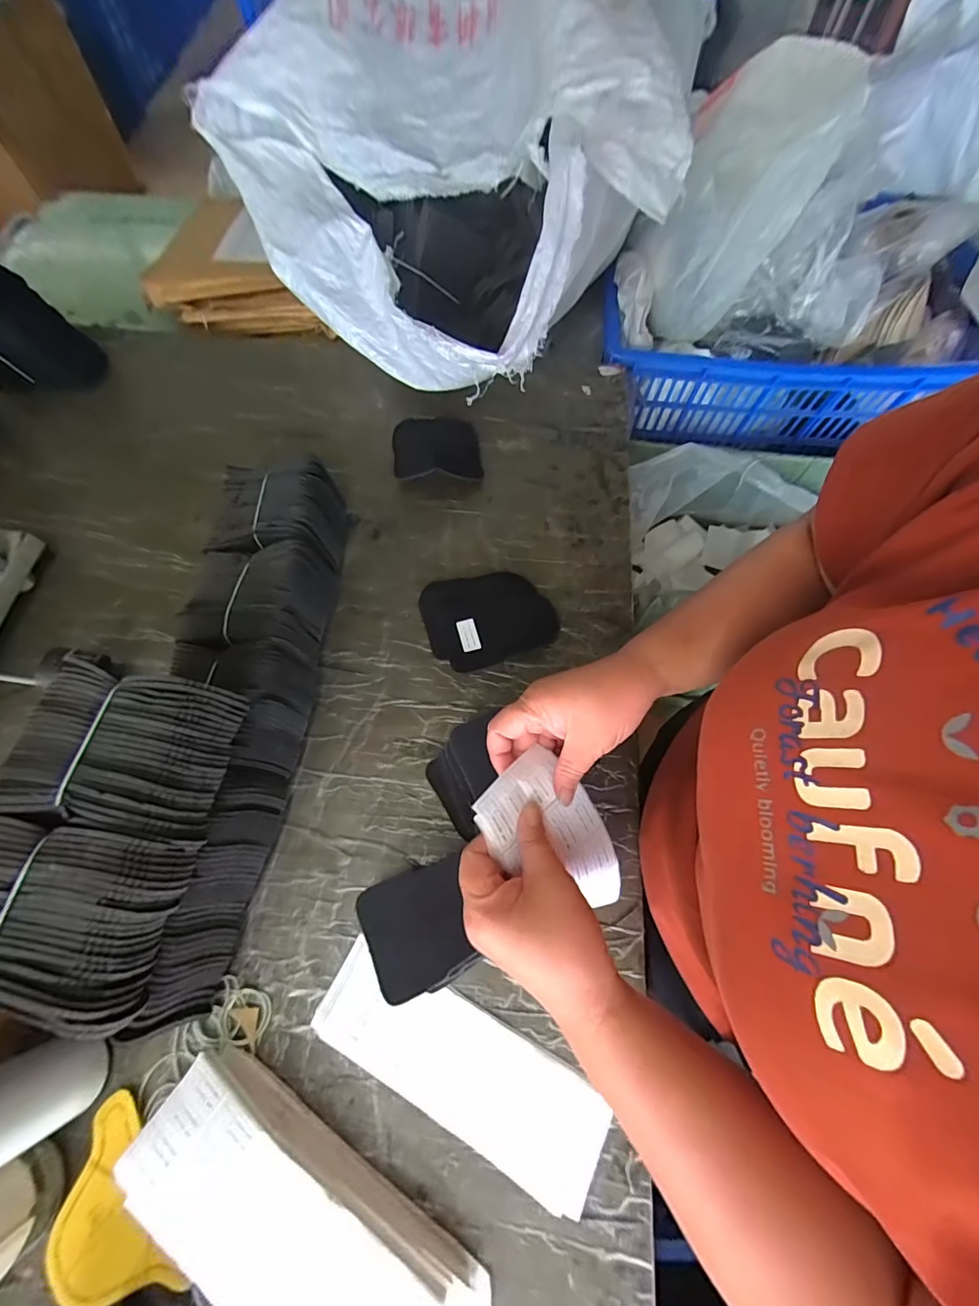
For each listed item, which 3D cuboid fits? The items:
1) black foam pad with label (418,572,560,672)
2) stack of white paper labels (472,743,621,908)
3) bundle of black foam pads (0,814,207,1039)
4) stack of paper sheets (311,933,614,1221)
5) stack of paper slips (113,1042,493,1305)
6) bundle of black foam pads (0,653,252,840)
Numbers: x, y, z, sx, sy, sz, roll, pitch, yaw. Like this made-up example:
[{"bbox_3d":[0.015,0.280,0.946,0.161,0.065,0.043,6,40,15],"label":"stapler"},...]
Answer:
[{"bbox_3d":[0.000,-0.045,0.555,0.154,0.020,0.118,-18,68,-8],"label":"black foam pad with label"},{"bbox_3d":[0.053,0.130,0.342,0.143,0.026,0.082,40,70,-20],"label":"stack of white paper labels"},{"bbox_3d":[-0.307,0.186,0.323,0.144,0.056,0.120,7,67,3],"label":"bundle of black foam pads"},{"bbox_3d":[-0.027,0.364,0.406,0.264,0.006,0.089,28,70,11],"label":"stack of paper sheets"},{"bbox_3d":[-0.143,0.444,0.345,0.287,0.044,0.095,29,70,11],"label":"stack of paper slips"},{"bbox_3d":[-0.288,0.075,0.369,0.138,0.061,0.118,10,67,4],"label":"bundle of black foam pads"}]

